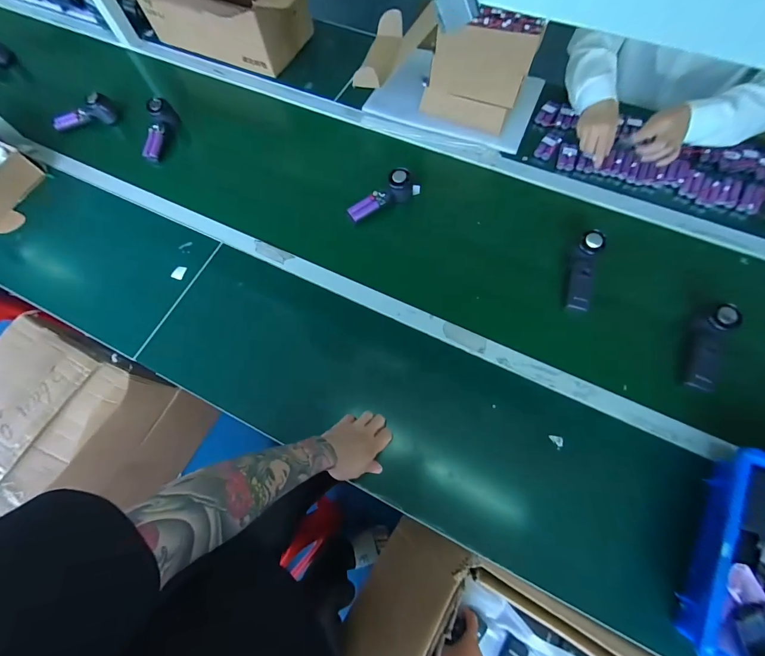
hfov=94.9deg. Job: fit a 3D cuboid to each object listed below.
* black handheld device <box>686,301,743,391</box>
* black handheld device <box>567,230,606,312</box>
[{"bbox_3d":[0.570,0.035,0.612,0.047,0.047,0.161,30,73,13],"label":"black handheld device"},{"bbox_3d":[0.395,-0.110,0.687,0.044,0.033,0.154,12,86,34],"label":"black handheld device"}]

